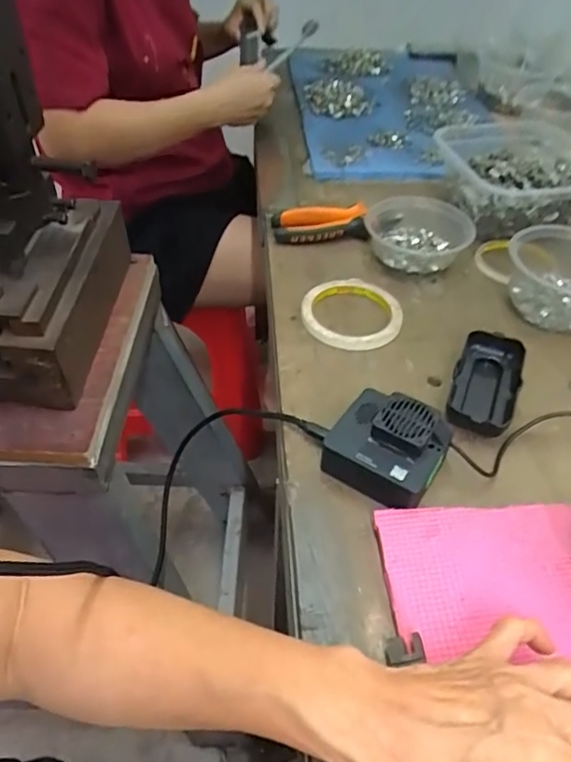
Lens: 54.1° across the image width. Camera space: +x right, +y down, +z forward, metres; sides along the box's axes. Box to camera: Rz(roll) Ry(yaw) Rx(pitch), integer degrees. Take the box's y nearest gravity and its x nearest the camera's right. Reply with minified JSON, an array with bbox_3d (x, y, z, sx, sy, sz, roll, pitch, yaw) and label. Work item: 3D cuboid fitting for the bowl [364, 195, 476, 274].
[{"bbox_3d":[0.149,-0.168,0.630,0.115,0.041,0.120,2,46,-2],"label":"bowl"}]

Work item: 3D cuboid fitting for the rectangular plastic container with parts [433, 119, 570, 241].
[{"bbox_3d":[0.279,-0.251,0.688,0.169,0.074,0.189,-3,47,-6],"label":"rectangular plastic container with parts"}]

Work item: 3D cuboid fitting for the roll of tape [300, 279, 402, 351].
[{"bbox_3d":[0.065,-0.068,0.551,0.098,0.019,0.094,0,46,0],"label":"roll of tape"}]

